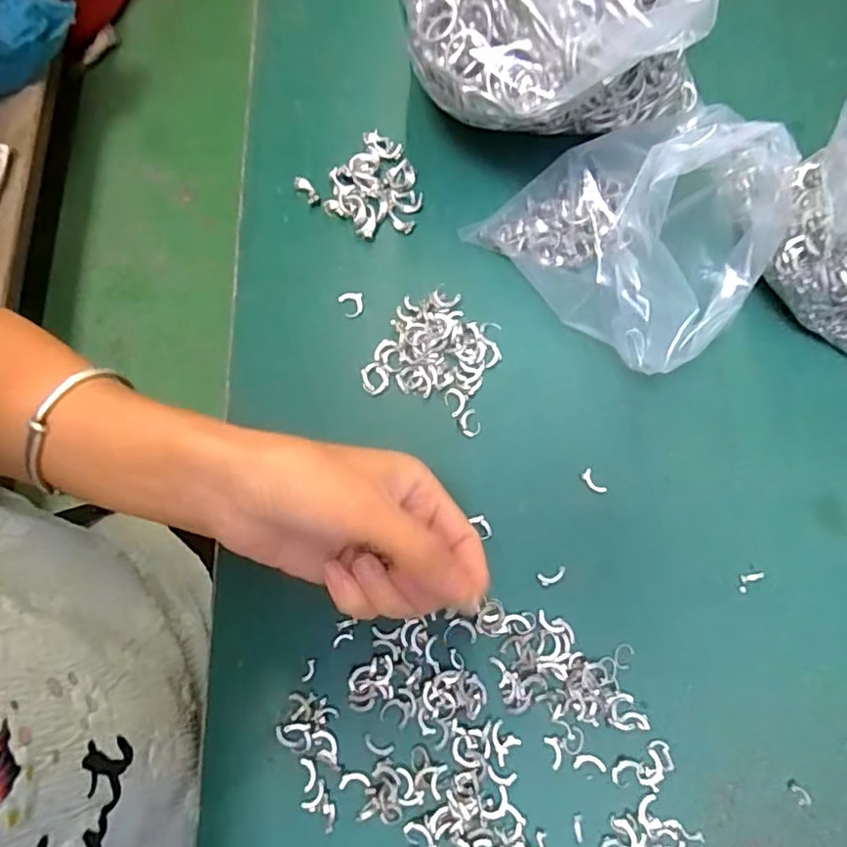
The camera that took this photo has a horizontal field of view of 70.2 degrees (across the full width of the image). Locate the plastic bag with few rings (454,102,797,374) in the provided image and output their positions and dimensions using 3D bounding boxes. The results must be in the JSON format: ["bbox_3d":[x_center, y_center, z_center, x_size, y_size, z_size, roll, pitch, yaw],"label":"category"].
[{"bbox_3d":[0.103,-0.099,0.284,0.093,0.103,0.128,-40,81,-8],"label":"plastic bag with few rings"}]

